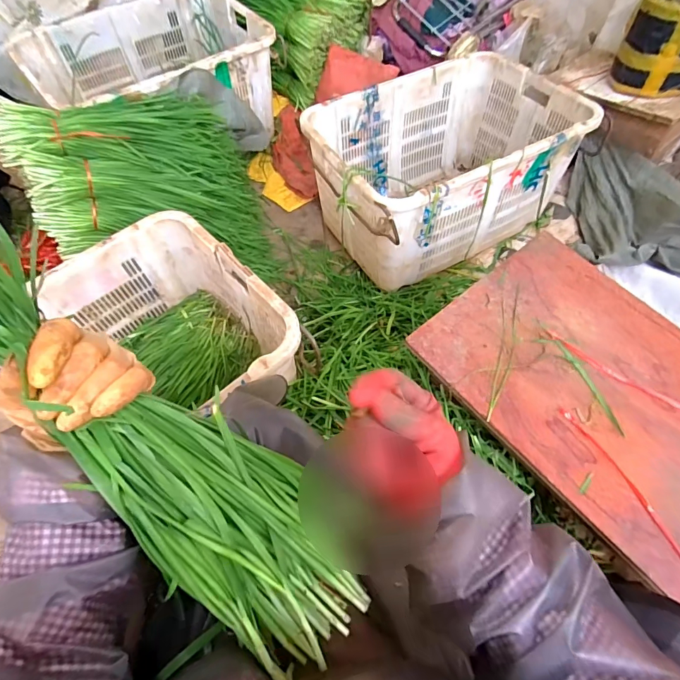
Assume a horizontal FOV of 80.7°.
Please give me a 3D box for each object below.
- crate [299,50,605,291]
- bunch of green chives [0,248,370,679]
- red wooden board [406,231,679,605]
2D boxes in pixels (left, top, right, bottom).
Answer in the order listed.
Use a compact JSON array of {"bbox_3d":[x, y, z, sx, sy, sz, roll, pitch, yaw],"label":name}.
[{"bbox_3d":[0.282,-0.495,1.175,0.709,0.381,0.471,-30,66,-16],"label":"crate"},{"bbox_3d":[-0.147,0.071,0.294,0.120,0.044,0.442,-46,104,-22],"label":"bunch of green chives"},{"bbox_3d":[0.446,0.092,0.609,0.386,0.033,0.575,-37,68,-19],"label":"red wooden board"}]

